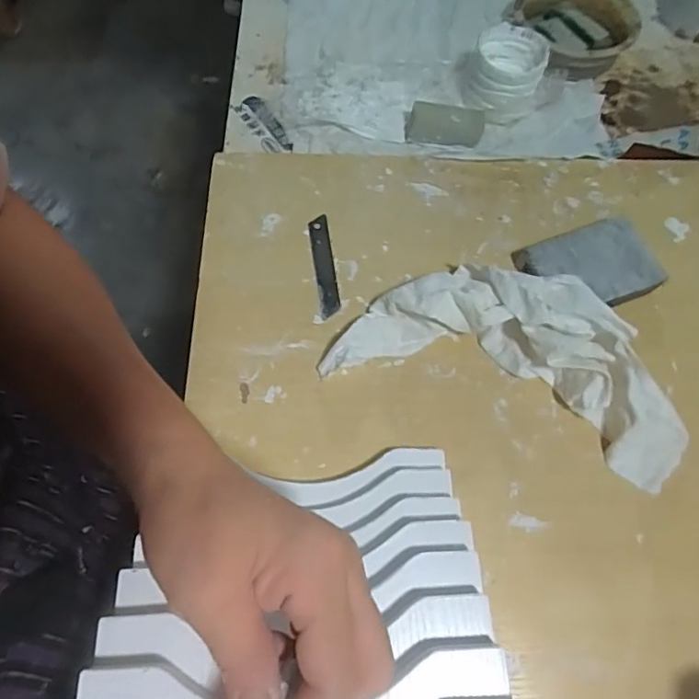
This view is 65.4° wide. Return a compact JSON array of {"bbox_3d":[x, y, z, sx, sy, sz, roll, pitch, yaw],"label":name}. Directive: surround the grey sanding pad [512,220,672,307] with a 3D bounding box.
[{"bbox_3d":[0.194,-0.066,0.446,0.101,0.030,0.070,-18,69,-10],"label":"grey sanding pad"}]

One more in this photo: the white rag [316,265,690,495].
[{"bbox_3d":[0.125,-0.004,0.399,0.259,0.060,0.127,20,67,6],"label":"white rag"}]

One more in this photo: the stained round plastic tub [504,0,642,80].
[{"bbox_3d":[0.232,-0.334,0.560,0.119,0.032,0.109,1,67,-2],"label":"stained round plastic tub"}]

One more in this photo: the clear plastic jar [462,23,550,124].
[{"bbox_3d":[0.146,-0.261,0.519,0.072,0.050,0.073,21,67,6],"label":"clear plastic jar"}]

